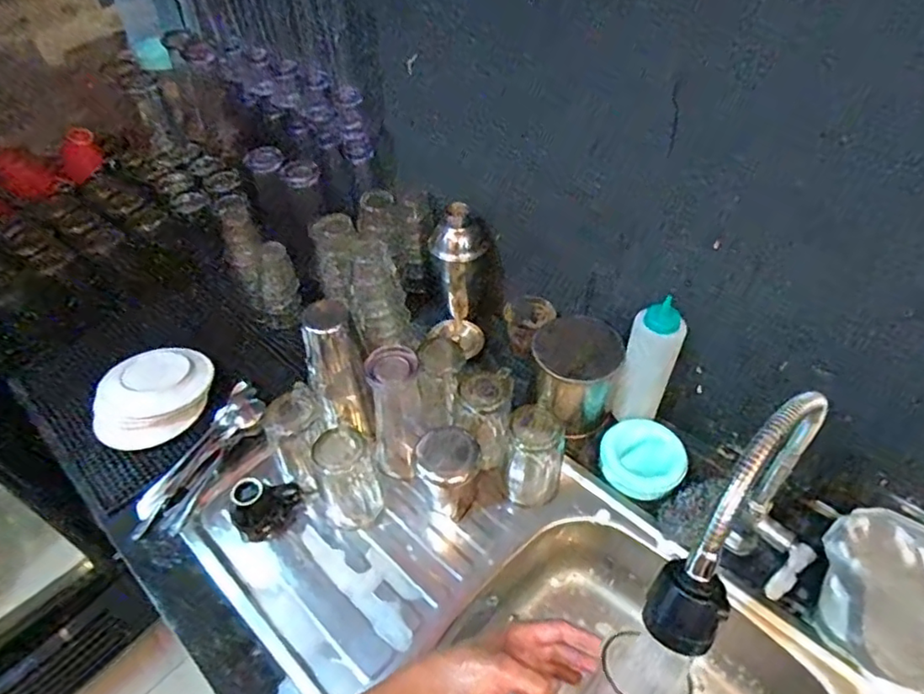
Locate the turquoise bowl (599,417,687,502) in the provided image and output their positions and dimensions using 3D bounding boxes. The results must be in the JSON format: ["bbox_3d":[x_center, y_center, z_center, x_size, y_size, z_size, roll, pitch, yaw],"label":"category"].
[{"bbox_3d":[0.228,0.143,0.736,0.100,0.044,0.095,-2,47,2],"label":"turquoise bowl"}]

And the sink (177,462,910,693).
[{"bbox_3d":[0.054,0.330,0.664,0.724,0.141,0.400,34,57,30],"label":"sink"}]

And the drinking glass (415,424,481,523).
[{"bbox_3d":[-0.015,0.149,0.686,0.071,0.103,0.066,-2,47,2],"label":"drinking glass"}]

